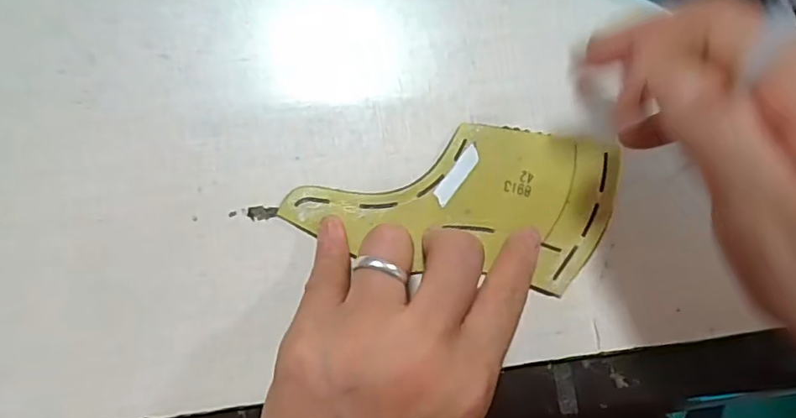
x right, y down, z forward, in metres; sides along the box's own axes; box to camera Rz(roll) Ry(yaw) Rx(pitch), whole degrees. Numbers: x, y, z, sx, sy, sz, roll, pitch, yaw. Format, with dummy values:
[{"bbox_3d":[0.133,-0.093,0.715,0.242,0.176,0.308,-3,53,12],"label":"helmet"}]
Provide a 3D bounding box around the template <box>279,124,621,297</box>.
[{"bbox_3d":[0.027,0.001,0.254,0.152,0.004,0.074,-3,86,-2],"label":"template"}]

